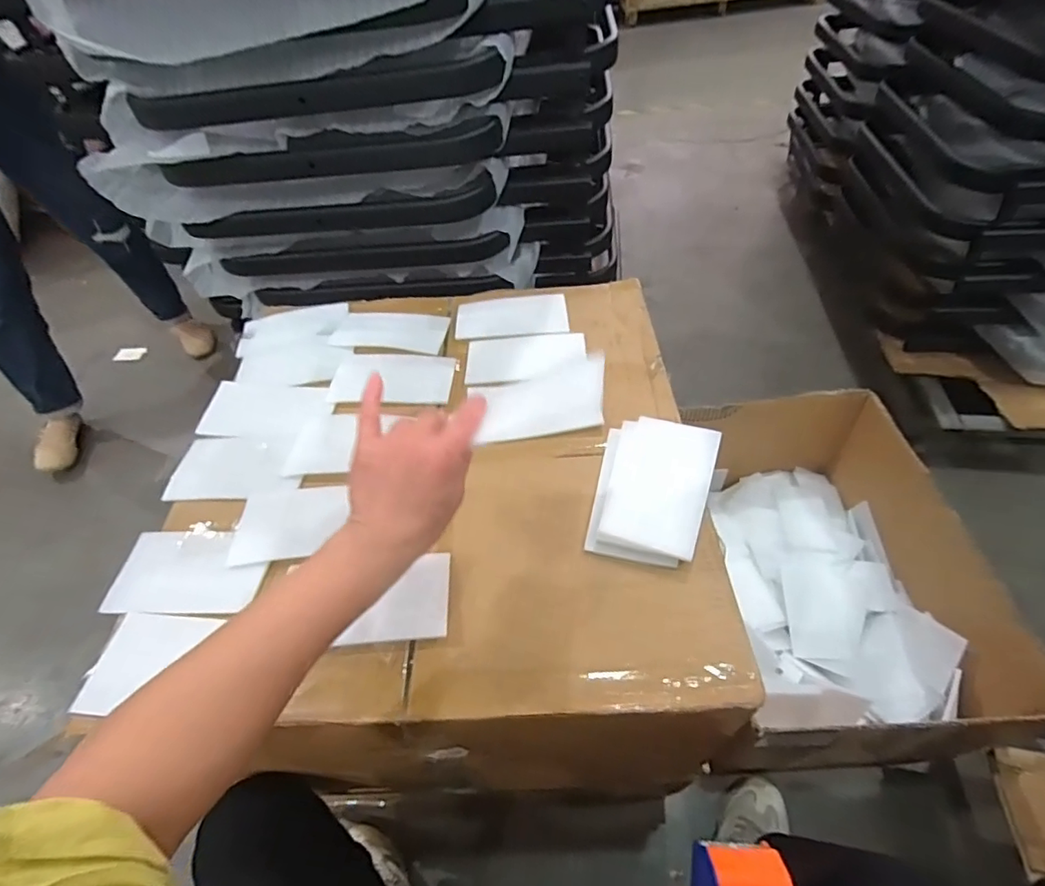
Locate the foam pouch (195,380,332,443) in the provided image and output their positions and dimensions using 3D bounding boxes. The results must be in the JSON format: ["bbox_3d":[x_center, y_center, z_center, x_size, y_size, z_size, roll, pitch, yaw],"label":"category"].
[{"bbox_3d":[-0.296,-0.038,0.600,0.147,0.010,0.088,2,50,8],"label":"foam pouch"}]

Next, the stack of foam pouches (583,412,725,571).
[{"bbox_3d":[0.122,0.039,0.487,0.101,0.017,0.149,9,51,13],"label":"stack of foam pouches"}]

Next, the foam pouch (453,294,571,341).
[{"bbox_3d":[-0.014,-0.168,0.694,0.143,0.008,0.080,-5,50,2],"label":"foam pouch"}]

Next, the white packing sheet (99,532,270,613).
[{"bbox_3d":[-0.299,0.115,0.470,0.139,0.013,0.077,0,50,7],"label":"white packing sheet"}]

